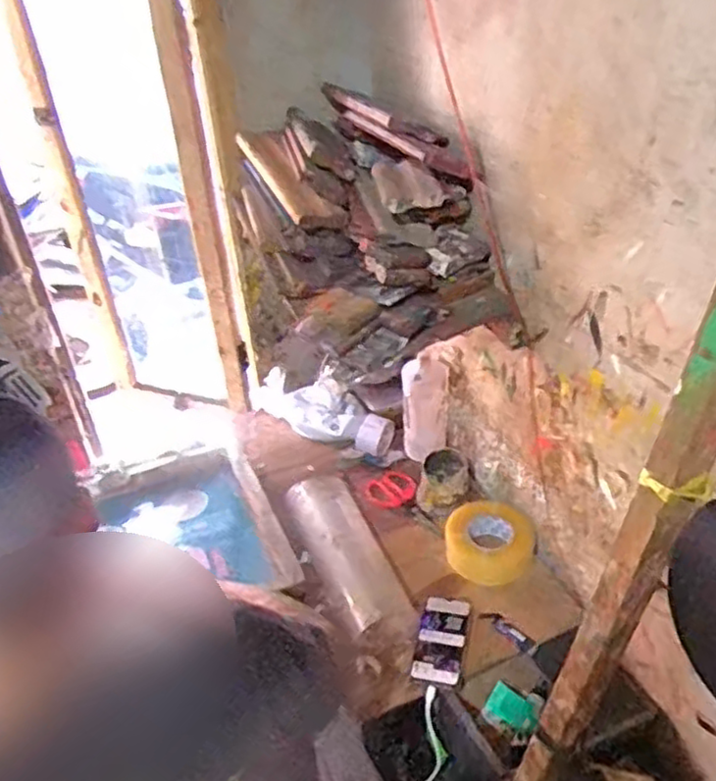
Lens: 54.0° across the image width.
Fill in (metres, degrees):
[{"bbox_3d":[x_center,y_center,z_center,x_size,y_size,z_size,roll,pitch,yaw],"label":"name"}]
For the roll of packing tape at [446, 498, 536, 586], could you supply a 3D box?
[{"bbox_3d":[0.215,0.250,1.198,0.122,0.051,0.156,-29,42,-30],"label":"roll of packing tape"}]

